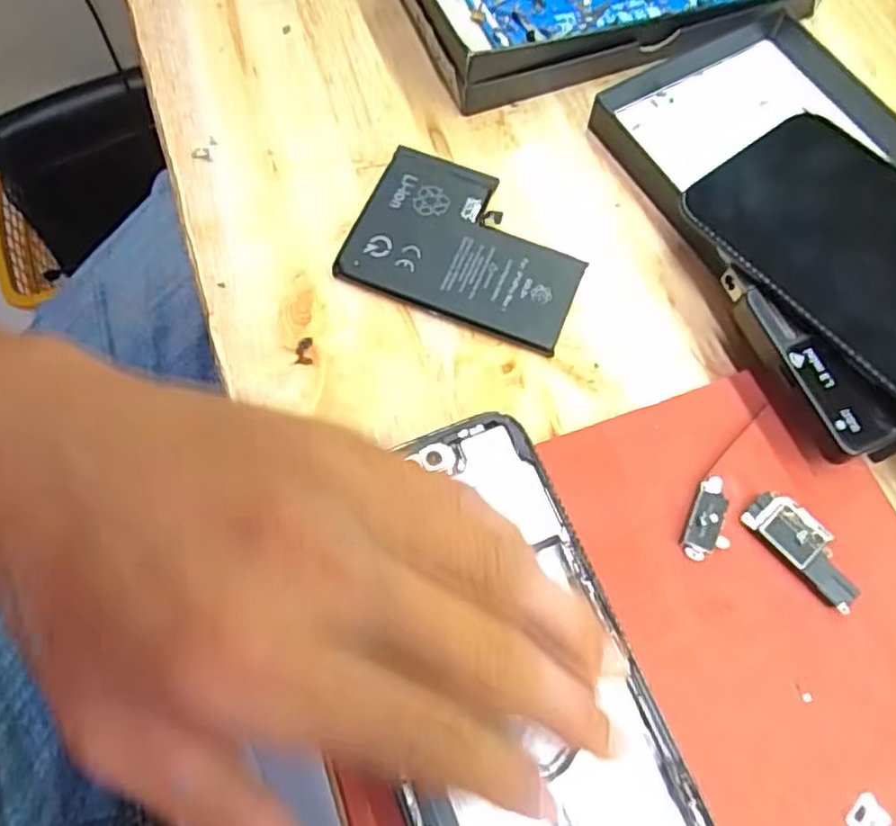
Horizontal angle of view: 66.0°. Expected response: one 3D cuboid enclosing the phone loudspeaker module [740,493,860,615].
[{"bbox_3d":[0.114,0.042,0.220,0.017,0.004,0.040,-39,73,-13],"label":"phone loudspeaker module"}]

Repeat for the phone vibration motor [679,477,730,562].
[{"bbox_3d":[0.085,0.034,0.223,0.014,0.004,0.028,25,71,11],"label":"phone vibration motor"}]

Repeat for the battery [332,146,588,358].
[{"bbox_3d":[0.008,-0.065,0.267,0.089,0.008,0.062,21,70,9],"label":"battery"}]

